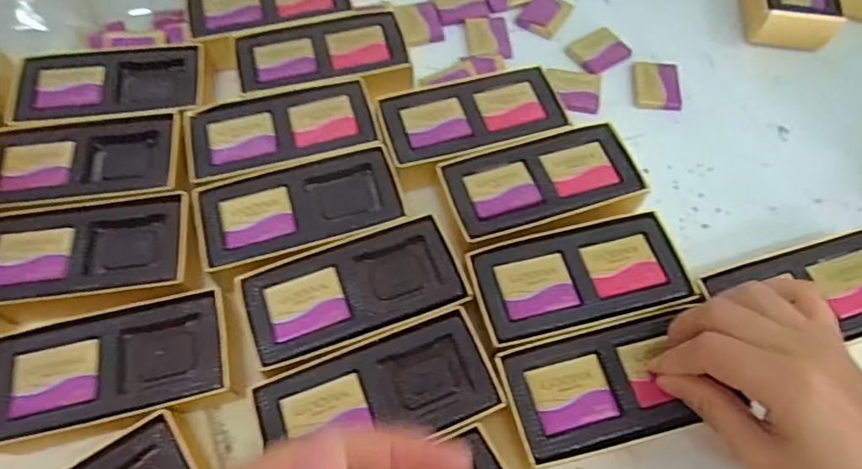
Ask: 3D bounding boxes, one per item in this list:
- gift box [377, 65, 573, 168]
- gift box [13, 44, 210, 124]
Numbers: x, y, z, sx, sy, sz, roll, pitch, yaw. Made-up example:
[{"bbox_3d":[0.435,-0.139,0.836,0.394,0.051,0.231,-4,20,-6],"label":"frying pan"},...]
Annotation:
[{"bbox_3d":[0.026,-0.071,0.367,0.113,0.029,0.054,-16,64,-9],"label":"gift box"},{"bbox_3d":[-0.204,-0.095,0.372,0.119,0.029,0.062,-6,63,-4],"label":"gift box"}]

